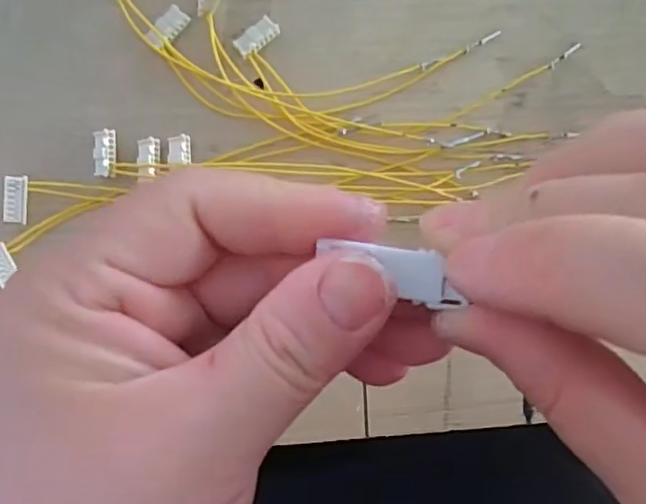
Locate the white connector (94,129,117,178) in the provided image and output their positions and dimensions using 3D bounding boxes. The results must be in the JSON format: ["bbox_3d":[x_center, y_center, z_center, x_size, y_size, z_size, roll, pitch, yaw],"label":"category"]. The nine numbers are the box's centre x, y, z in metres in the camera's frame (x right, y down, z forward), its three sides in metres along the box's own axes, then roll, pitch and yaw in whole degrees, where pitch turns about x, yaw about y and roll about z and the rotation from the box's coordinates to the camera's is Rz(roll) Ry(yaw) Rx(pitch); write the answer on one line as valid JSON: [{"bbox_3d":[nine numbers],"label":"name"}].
[{"bbox_3d":[-0.093,-0.042,0.254,0.009,0.004,0.020,0,90,-3],"label":"white connector"}]

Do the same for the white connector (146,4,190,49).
[{"bbox_3d":[-0.066,-0.095,0.254,0.009,0.004,0.019,39,88,-2],"label":"white connector"}]

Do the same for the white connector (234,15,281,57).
[{"bbox_3d":[-0.029,-0.093,0.258,0.020,0.004,0.010,-35,92,-2],"label":"white connector"}]

